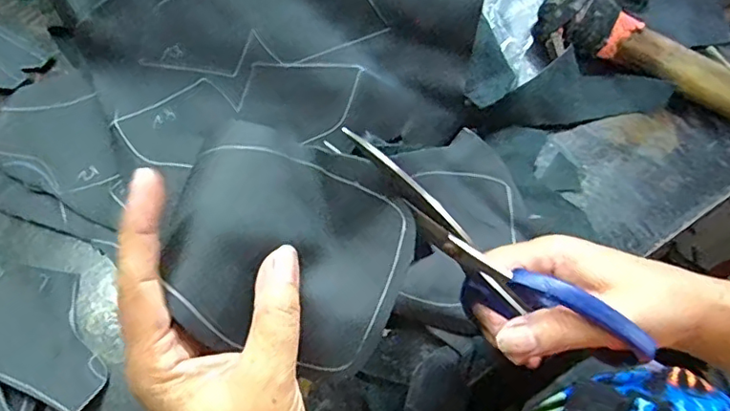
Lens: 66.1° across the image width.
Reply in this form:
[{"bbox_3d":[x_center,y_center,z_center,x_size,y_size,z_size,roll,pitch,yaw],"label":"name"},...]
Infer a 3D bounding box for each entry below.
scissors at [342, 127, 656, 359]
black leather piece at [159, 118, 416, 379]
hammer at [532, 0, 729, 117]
[{"bbox_3d":[0.055,0.028,0.293,0.173,0.068,0.023,38,73,-5],"label":"scissors"},{"bbox_3d":[-0.035,0.020,0.266,0.109,0.014,0.100,22,72,-10],"label":"black leather piece"},{"bbox_3d":[0.253,-0.128,0.455,0.225,0.040,0.090,23,71,9],"label":"hammer"}]

